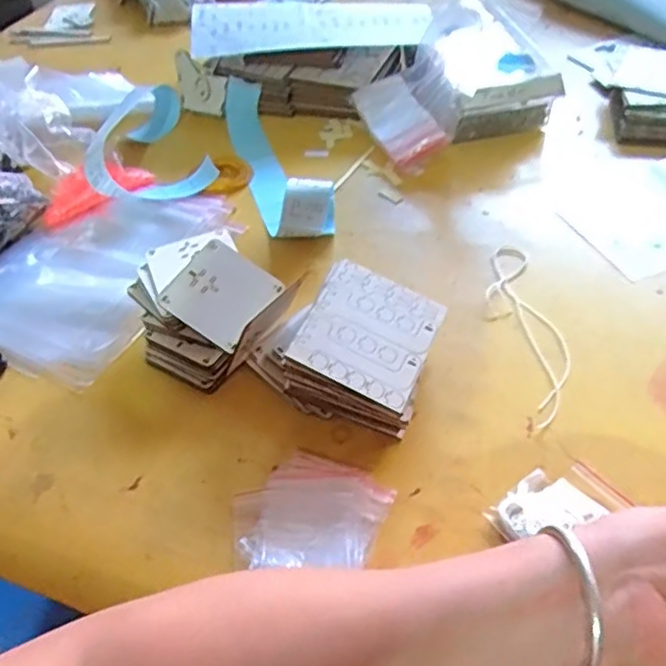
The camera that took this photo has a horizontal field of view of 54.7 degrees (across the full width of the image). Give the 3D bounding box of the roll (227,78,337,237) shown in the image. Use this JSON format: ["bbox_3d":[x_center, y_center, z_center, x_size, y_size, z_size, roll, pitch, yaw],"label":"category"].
[{"bbox_3d":[-0.065,-0.196,0.690,0.066,0.058,0.269,-14,48,-8],"label":"roll"}]

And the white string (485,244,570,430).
[{"bbox_3d":[0.160,-0.008,0.538,0.053,0.004,0.202,-5,47,0],"label":"white string"}]

